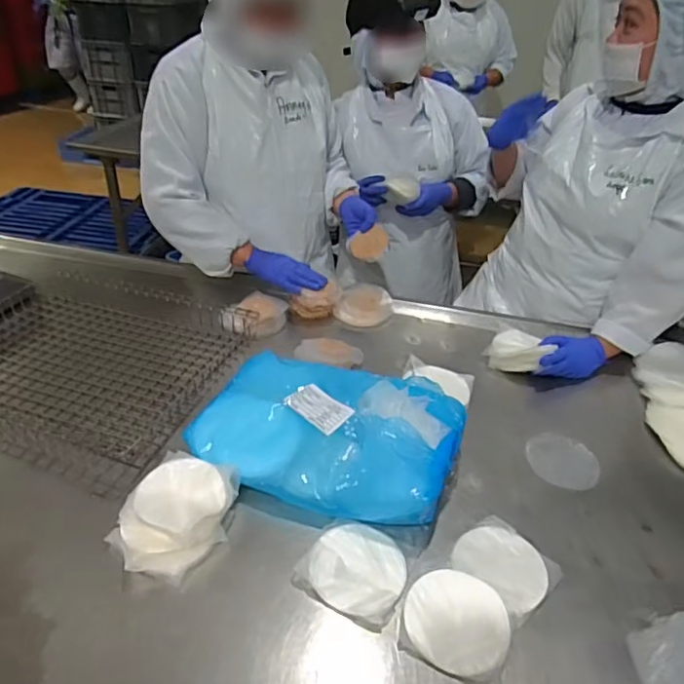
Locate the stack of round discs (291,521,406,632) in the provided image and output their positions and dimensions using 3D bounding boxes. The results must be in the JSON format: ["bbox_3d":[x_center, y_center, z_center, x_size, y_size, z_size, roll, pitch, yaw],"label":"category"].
[{"bbox_3d":[0.019,0.296,0.745,0.129,0.014,0.122,20,39,20],"label":"stack of round discs"}]

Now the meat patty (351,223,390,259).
[{"bbox_3d":[0.063,-0.220,1.267,0.085,0.015,0.093,-29,46,5],"label":"meat patty"}]

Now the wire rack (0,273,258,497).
[{"bbox_3d":[-0.472,0.023,1.074,0.502,0.029,0.503,14,38,13],"label":"wire rack"}]

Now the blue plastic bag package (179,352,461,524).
[{"bbox_3d":[-0.019,0.126,0.886,0.390,0.080,0.257,15,38,14],"label":"blue plastic bag package"}]

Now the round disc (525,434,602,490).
[{"bbox_3d":[0.367,0.198,0.952,0.115,0.005,0.137,17,31,20],"label":"round disc"}]

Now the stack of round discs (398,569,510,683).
[{"bbox_3d":[0.140,0.343,0.700,0.127,0.025,0.118,16,38,16],"label":"stack of round discs"}]

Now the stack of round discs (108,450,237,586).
[{"bbox_3d":[-0.229,0.237,0.794,0.133,0.061,0.169,11,37,10],"label":"stack of round discs"}]

